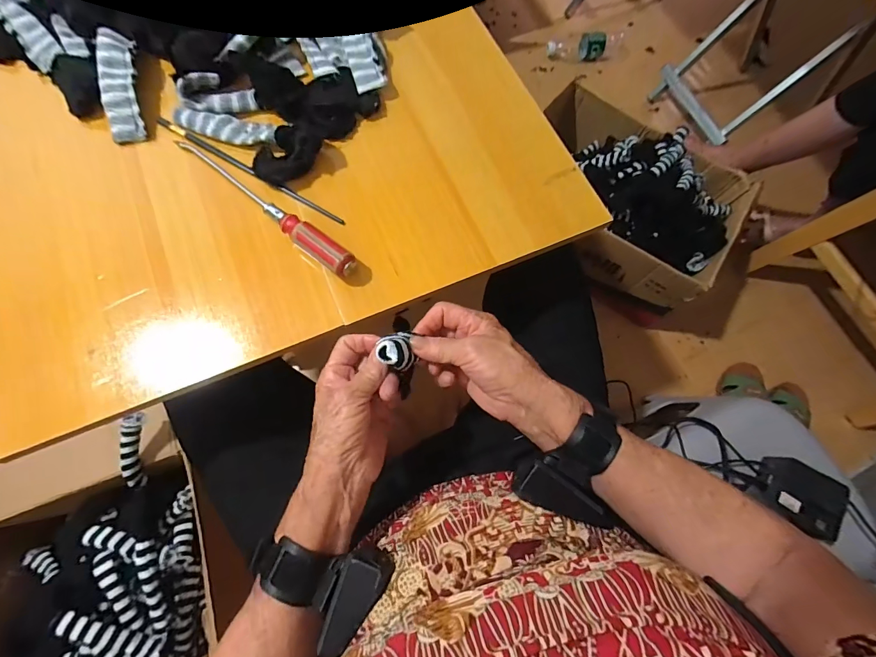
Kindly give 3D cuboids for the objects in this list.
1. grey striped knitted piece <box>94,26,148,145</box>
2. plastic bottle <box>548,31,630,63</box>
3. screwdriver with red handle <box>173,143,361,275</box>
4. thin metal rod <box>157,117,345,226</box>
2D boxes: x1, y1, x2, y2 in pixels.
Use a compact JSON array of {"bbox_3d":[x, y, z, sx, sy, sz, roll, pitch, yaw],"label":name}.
[{"bbox_3d":[-0.335,-0.260,0.406,0.034,0.012,0.126,-11,87,-5],"label":"grey striped knitted piece"},{"bbox_3d":[0.434,-0.814,1.107,0.245,0.057,0.079,-4,72,-5],"label":"plastic bottle"},{"bbox_3d":[-0.175,-0.125,0.377,0.243,0.027,0.029,36,75,9],"label":"screwdriver with red handle"},{"bbox_3d":[-0.198,-0.166,0.401,0.237,0.005,0.008,30,75,8],"label":"thin metal rod"}]

